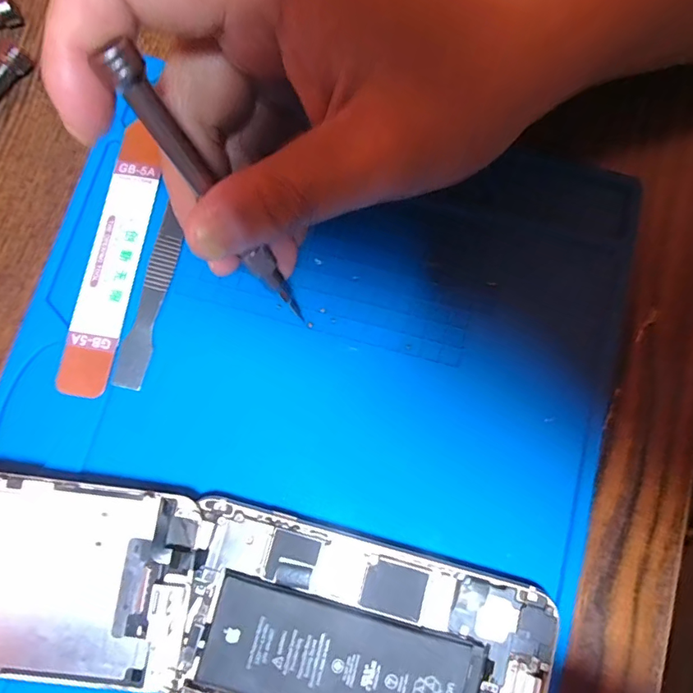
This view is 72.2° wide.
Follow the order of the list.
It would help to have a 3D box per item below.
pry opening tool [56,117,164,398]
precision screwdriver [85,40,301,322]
[{"bbox_3d":[-0.093,-0.037,0.192,0.020,0.005,0.113,10,79,1],"label":"pry opening tool"},{"bbox_3d":[-0.038,-0.041,0.152,0.010,0.105,0.013,-45,50,-9],"label":"precision screwdriver"}]

